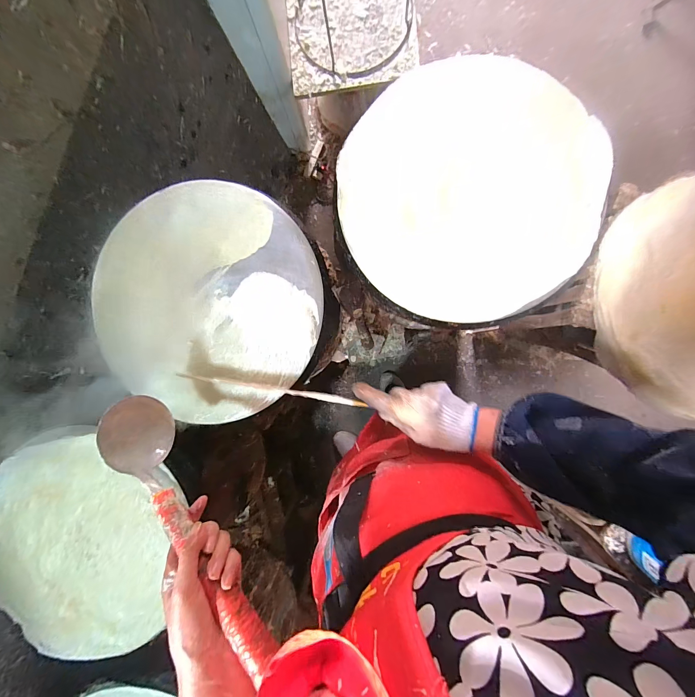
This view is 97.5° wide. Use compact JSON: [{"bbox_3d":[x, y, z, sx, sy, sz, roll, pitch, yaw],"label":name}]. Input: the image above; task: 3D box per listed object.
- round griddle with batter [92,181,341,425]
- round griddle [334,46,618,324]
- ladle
[{"bbox_3d":[-0.223,-0.072,0.490,0.388,0.021,0.363,0,91,5],"label":"round griddle with batter"},{"bbox_3d":[0.171,-0.234,0.453,0.362,0.024,0.382,1,91,5],"label":"round griddle"},{"bbox_3d":[-0.182,0.180,0.344,0.324,0.089,0.055,40,95,24],"label":"ladle"}]

